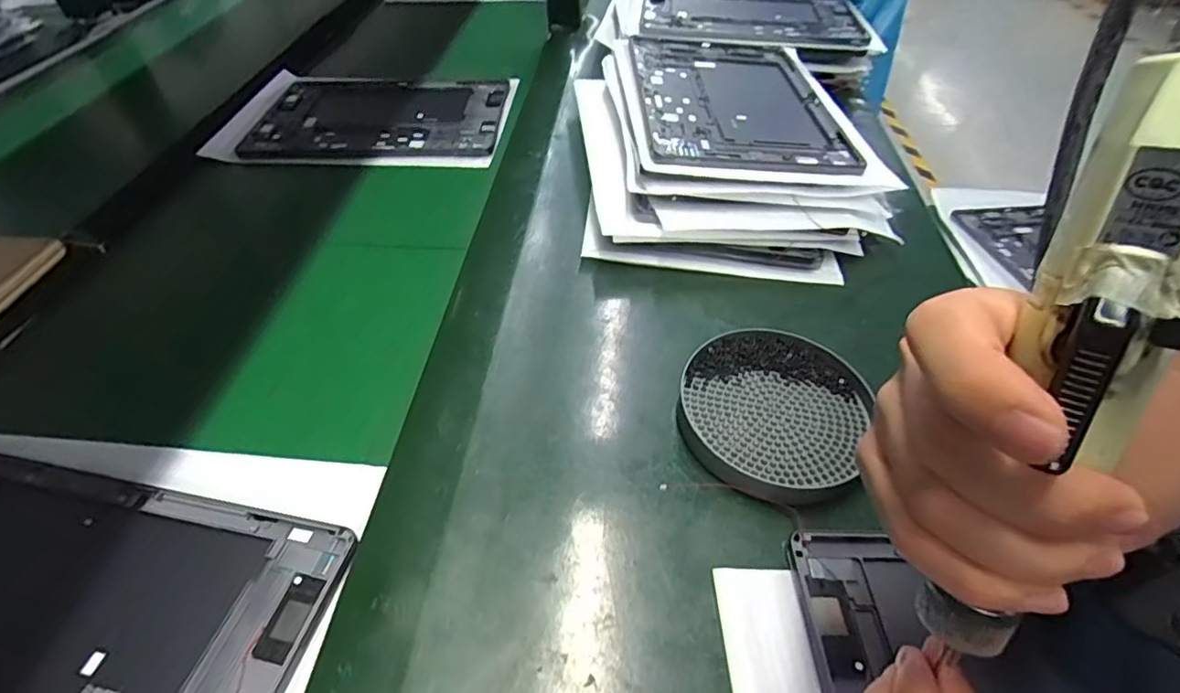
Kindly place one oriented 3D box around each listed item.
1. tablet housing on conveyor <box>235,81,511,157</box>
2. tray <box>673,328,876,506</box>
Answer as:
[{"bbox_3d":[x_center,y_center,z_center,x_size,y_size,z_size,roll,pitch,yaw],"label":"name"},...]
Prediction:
[{"bbox_3d":[-0.222,-0.249,0.615,0.254,0.010,0.163,-2,44,3],"label":"tablet housing on conveyor"},{"bbox_3d":[0.108,0.036,0.341,0.103,0.015,0.113,0,47,0],"label":"tray"}]

